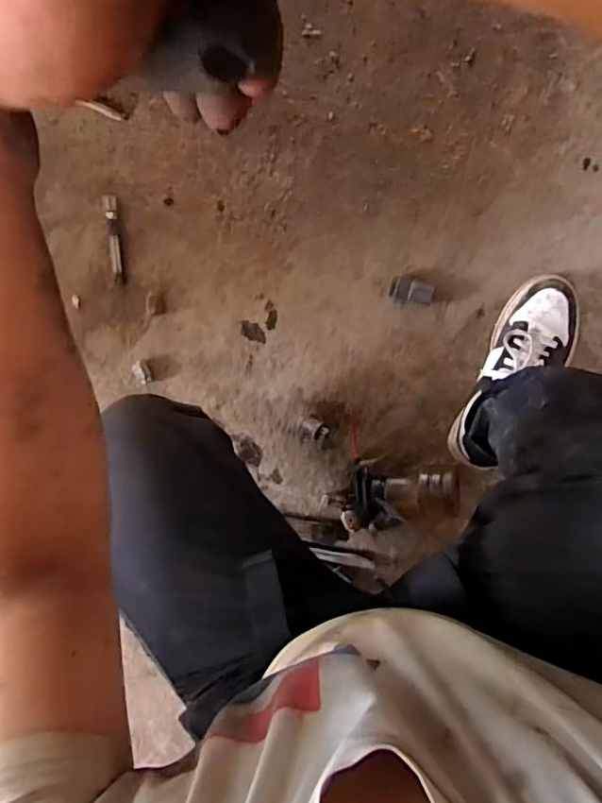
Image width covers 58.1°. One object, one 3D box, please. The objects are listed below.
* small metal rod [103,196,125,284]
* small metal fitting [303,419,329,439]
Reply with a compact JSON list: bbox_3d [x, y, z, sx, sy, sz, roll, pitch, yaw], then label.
[{"bbox_3d":[-0.279,-0.240,0.808,0.018,0.020,0.125,0,97,7],"label":"small metal rod"},{"bbox_3d":[0.020,0.042,0.805,0.039,0.028,0.030,30,99,2],"label":"small metal fitting"}]

